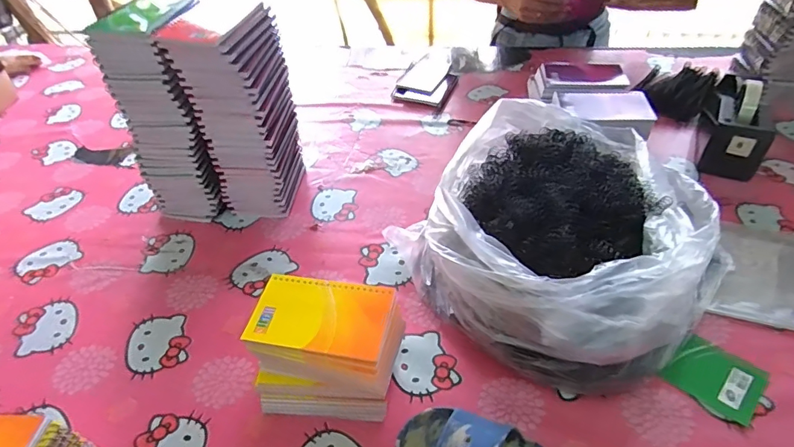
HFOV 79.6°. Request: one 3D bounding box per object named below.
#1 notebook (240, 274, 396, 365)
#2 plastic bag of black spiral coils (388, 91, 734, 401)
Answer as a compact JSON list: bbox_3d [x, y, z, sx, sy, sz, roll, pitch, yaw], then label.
[{"bbox_3d":[-0.072,0.088,0.458,0.130,0.011,0.084,5,44,9],"label":"notebook"},{"bbox_3d":[0.204,0.008,0.573,0.342,0.168,0.326,-23,46,-22],"label":"plastic bag of black spiral coils"}]

